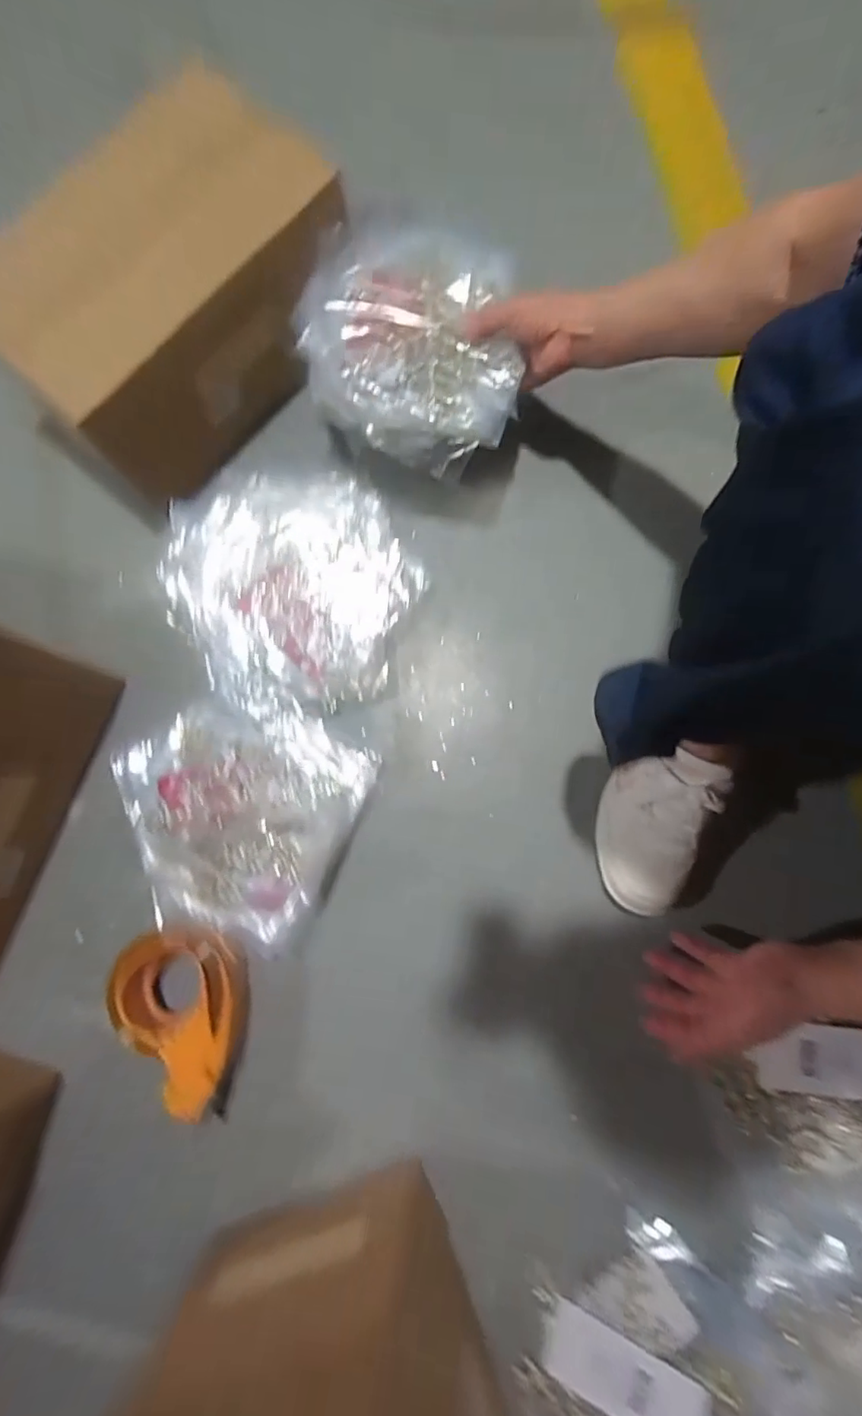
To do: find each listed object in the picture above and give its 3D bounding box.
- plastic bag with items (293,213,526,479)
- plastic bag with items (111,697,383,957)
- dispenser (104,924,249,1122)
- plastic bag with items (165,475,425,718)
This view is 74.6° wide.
[{"bbox_3d":[-0.021,-0.362,0.563,0.209,0.079,0.223,0,76,-1],"label":"plastic bag with items"},{"bbox_3d":[-0.195,0.098,0.570,0.227,0.053,0.217,22,82,5],"label":"plastic bag with items"},{"bbox_3d":[-0.225,0.289,0.516,0.108,0.064,0.170,4,81,3],"label":"dispenser"},{"bbox_3d":[-0.152,-0.130,0.618,0.252,0.056,0.277,-30,81,-3],"label":"plastic bag with items"}]

